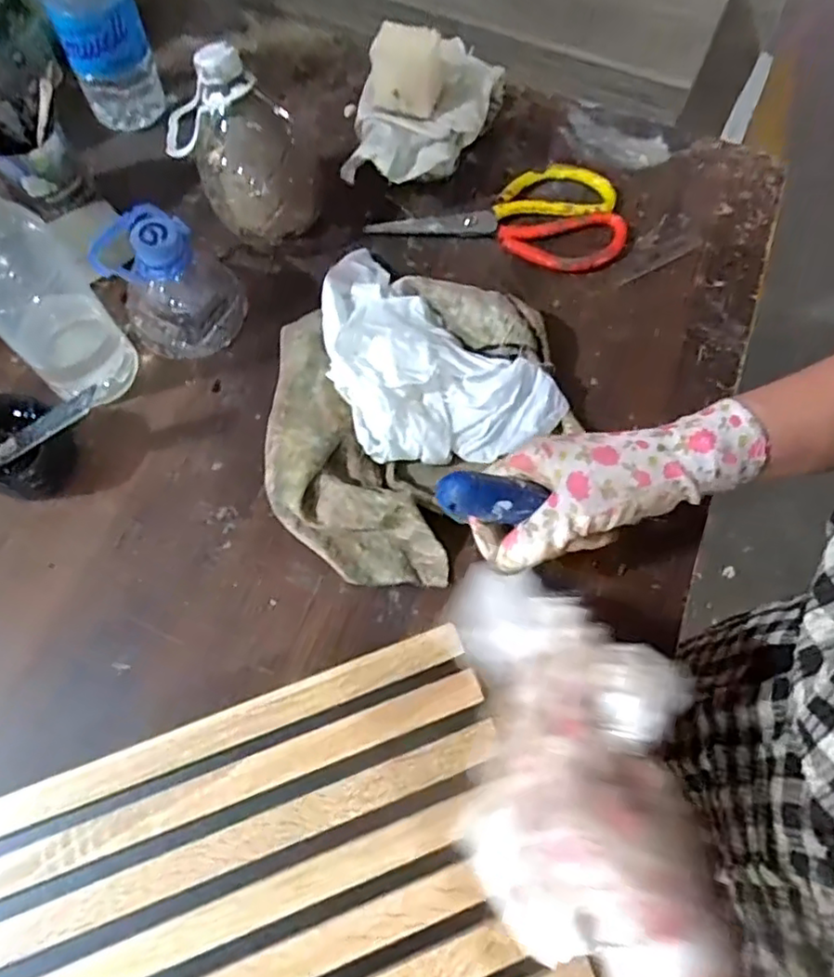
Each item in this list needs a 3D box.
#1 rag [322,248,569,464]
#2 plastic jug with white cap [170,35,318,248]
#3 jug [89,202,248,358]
[{"bbox_3d":[-0.005,-0.085,0.445,0.196,0.051,0.114,38,71,14],"label":"rag"},{"bbox_3d":[-0.127,-0.248,0.468,0.098,0.125,0.085,-17,68,-8],"label":"plastic jug with white cap"},{"bbox_3d":[-0.179,-0.160,0.457,0.088,0.081,0.100,-17,68,-8],"label":"jug"}]

